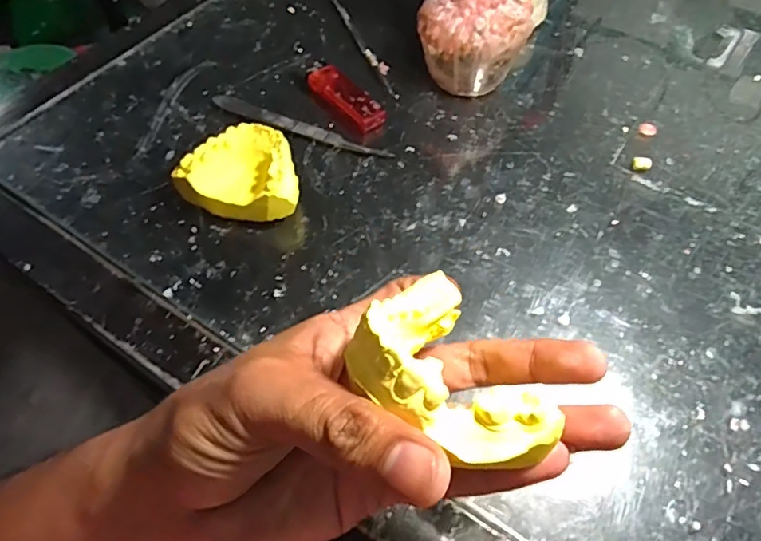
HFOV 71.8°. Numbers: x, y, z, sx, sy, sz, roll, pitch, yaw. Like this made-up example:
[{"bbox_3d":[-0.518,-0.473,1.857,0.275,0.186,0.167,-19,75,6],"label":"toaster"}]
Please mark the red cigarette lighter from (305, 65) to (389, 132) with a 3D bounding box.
[{"bbox_3d":[-0.025,-0.124,0.378,0.026,0.012,0.064,-33,62,-19],"label":"red cigarette lighter"}]

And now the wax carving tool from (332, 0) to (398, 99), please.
[{"bbox_3d":[-0.015,-0.183,0.424,0.007,0.004,0.141,-18,58,-11],"label":"wax carving tool"}]

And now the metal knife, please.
[{"bbox_3d":[-0.058,-0.100,0.368,0.138,0.005,0.017,23,60,15],"label":"metal knife"}]

